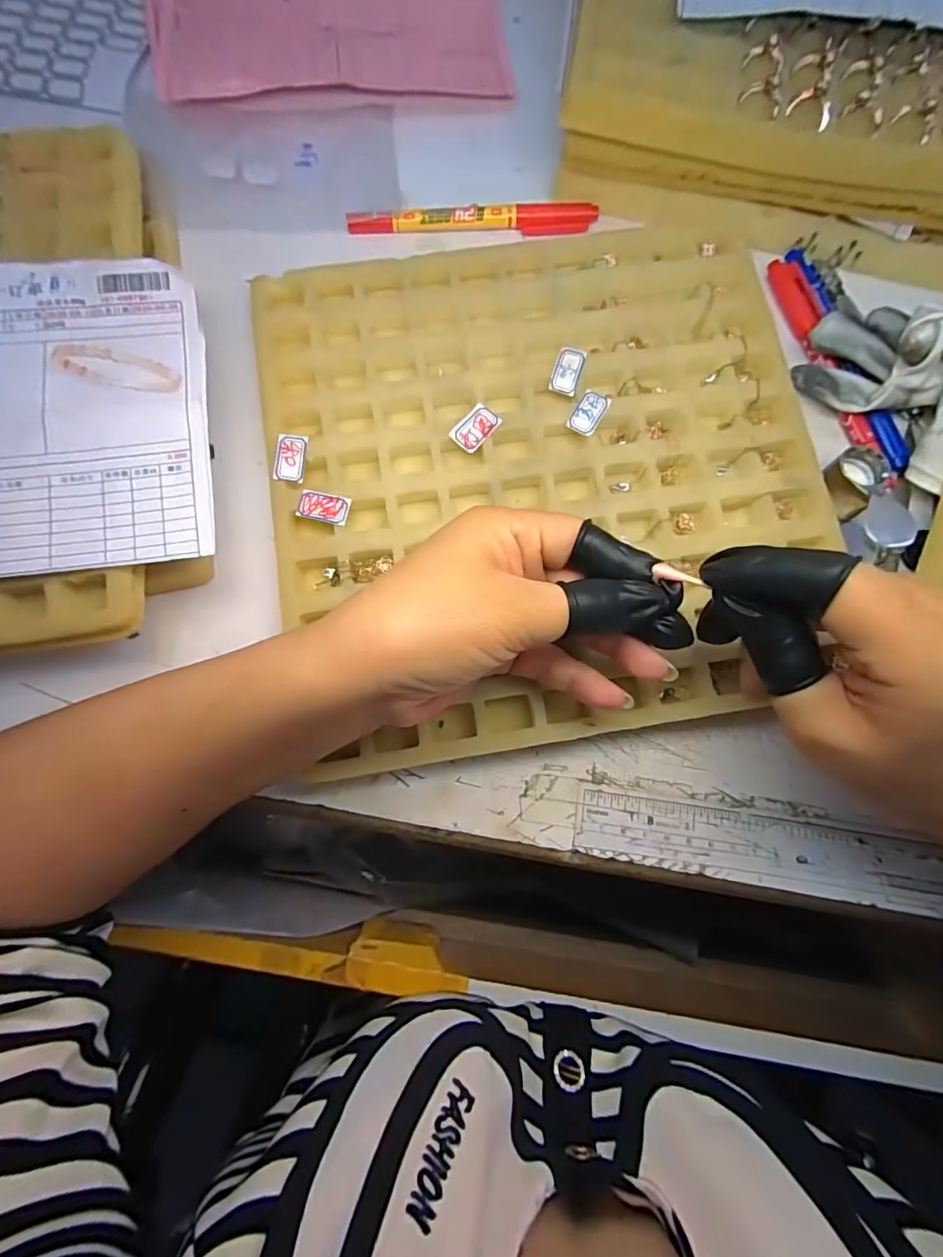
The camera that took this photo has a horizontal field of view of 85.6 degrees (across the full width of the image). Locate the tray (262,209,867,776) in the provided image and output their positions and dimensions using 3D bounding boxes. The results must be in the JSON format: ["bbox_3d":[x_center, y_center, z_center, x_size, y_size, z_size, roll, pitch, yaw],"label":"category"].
[{"bbox_3d":[0.037,-0.078,0.257,0.264,0.030,0.261,-9,78,-2],"label":"tray"}]

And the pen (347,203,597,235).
[{"bbox_3d":[0.001,-0.235,0.292,0.140,0.012,0.013,-2,78,-1],"label":"pen"}]

